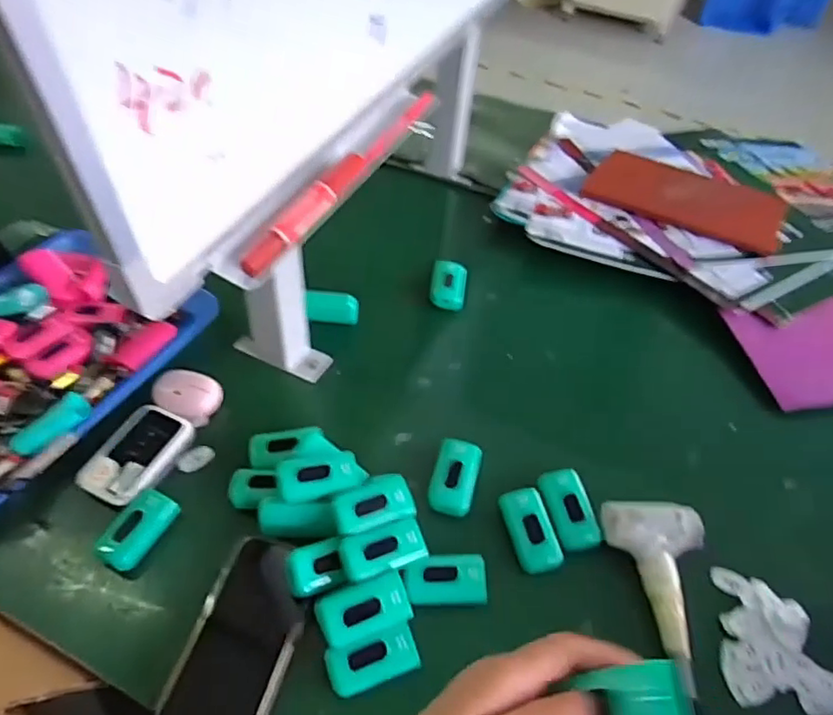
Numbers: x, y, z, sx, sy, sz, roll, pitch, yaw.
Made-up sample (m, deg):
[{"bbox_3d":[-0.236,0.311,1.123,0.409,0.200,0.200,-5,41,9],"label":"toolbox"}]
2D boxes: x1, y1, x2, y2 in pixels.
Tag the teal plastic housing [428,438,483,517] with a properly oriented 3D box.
[{"bbox_3d":[0.036,0.108,0.549,0.041,0.023,0.070,14,49,6],"label":"teal plastic housing"}]

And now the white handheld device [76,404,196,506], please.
[{"bbox_3d":[-0.260,0.092,0.557,0.065,0.019,0.099,23,50,14],"label":"white handheld device"}]

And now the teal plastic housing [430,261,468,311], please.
[{"bbox_3d":[0.040,-0.090,0.739,0.043,0.025,0.062,7,48,1],"label":"teal plastic housing"}]

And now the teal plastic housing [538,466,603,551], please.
[{"bbox_3d":[0.137,0.132,0.531,0.035,0.015,0.074,-9,50,-14],"label":"teal plastic housing"}]

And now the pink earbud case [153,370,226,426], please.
[{"bbox_3d":[-0.232,0.039,0.603,0.067,0.024,0.050,17,49,9],"label":"pink earbud case"}]

